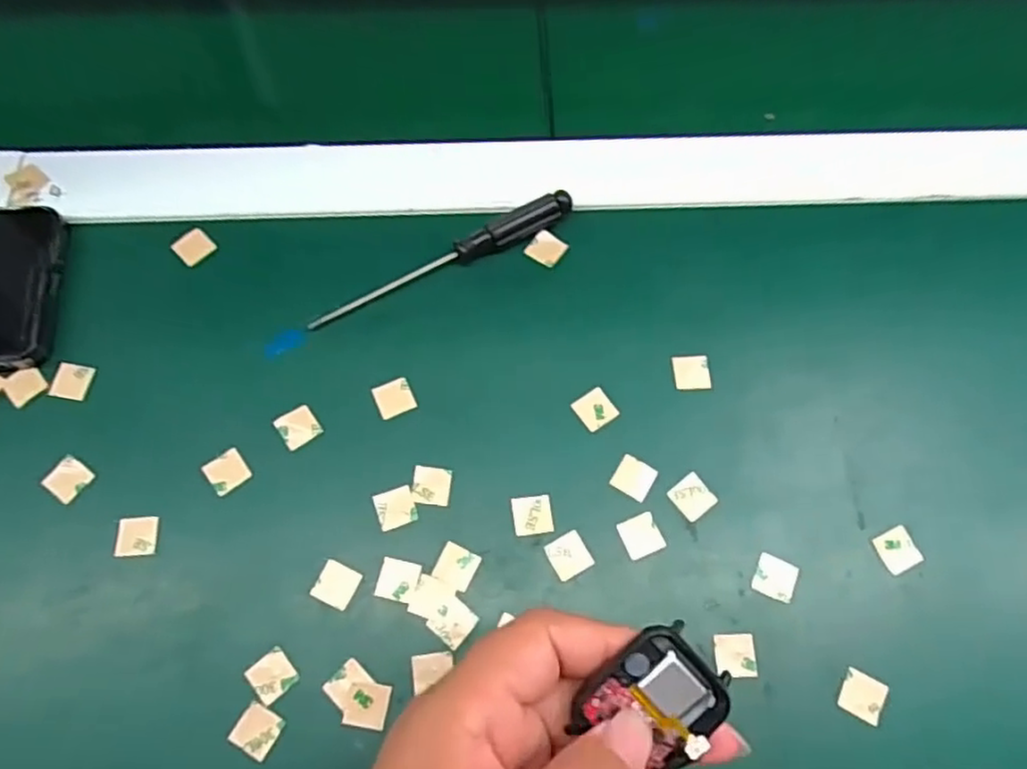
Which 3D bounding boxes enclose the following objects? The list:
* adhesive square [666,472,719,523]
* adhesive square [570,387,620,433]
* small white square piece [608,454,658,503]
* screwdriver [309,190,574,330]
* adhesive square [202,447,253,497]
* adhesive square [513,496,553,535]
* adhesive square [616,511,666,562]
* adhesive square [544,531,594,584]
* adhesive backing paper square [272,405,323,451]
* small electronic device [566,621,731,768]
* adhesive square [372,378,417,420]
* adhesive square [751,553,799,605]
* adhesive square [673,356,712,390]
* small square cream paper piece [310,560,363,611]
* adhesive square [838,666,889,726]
[{"bbox_3d":[0.075,0.046,0.283,0.016,0.004,0.017,-36,74,-13],"label":"adhesive square"},{"bbox_3d":[0.036,0.010,0.296,0.016,0.004,0.016,-33,74,-13],"label":"adhesive square"},{"bbox_3d":[0.051,0.039,0.285,0.015,0.004,0.016,31,72,10],"label":"small white square piece"},{"bbox_3d":[-0.032,-0.059,0.315,0.131,0.014,0.011,-25,72,-10],"label":"screwdriver"},{"bbox_3d":[-0.120,0.037,0.285,0.015,0.004,0.016,-37,75,-14],"label":"adhesive square"},{"bbox_3d":[0.008,0.053,0.279,0.016,0.004,0.015,-6,70,-3],"label":"adhesive square"},{"bbox_3d":[0.052,0.061,0.277,0.016,0.004,0.016,-22,72,-9],"label":"adhesive square"},{"bbox_3d":[0.023,0.069,0.274,0.015,0.004,0.016,-27,72,-10],"label":"adhesive square"},{"bbox_3d":[-0.092,0.018,0.291,0.016,0.004,0.015,-35,74,-13],"label":"adhesive backing paper square"},{"bbox_3d":[0.045,0.099,0.212,0.040,0.012,0.037,-40,75,-14],"label":"small electronic device"},{"bbox_3d":[-0.052,0.005,0.296,0.016,0.004,0.016,-23,72,-9],"label":"adhesive square"},{"bbox_3d":[0.105,0.077,0.272,0.016,0.004,0.016,22,71,7],"label":"adhesive square"},{"bbox_3d":[0.079,-0.006,0.302,0.016,0.004,0.016,-3,70,-2],"label":"adhesive square"},{"bbox_3d":[-0.070,0.079,0.270,0.015,0.004,0.015,25,66,9],"label":"small square cream paper piece"},{"bbox_3d":[0.133,0.118,0.258,0.017,0.004,0.016,28,72,9],"label":"adhesive square"}]

